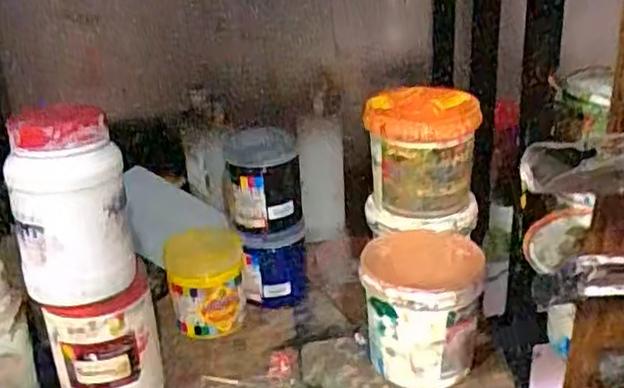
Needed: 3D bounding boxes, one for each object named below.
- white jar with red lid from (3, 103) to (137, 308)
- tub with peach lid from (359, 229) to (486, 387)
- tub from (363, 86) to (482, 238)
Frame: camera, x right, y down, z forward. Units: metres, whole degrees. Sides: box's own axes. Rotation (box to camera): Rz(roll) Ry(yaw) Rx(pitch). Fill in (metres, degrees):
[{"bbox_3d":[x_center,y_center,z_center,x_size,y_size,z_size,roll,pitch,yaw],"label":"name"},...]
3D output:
[{"bbox_3d":[-0.220,0.005,0.659,0.096,0.162,0.088,-11,26,-17],"label":"white jar with red lid"},{"bbox_3d":[0.114,0.121,0.770,0.121,0.116,0.123,-2,25,1],"label":"tub with peach lid"},{"bbox_3d":[0.127,-0.040,0.843,0.124,0.127,0.136,1,25,8],"label":"tub"}]

